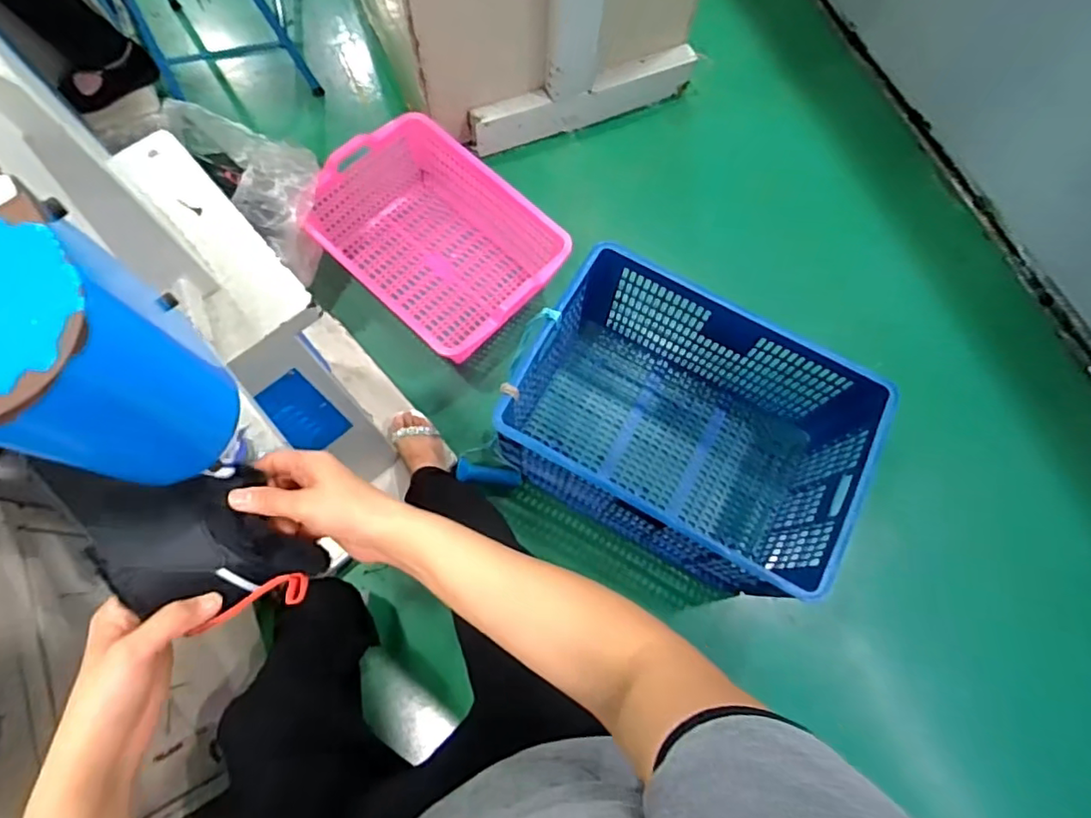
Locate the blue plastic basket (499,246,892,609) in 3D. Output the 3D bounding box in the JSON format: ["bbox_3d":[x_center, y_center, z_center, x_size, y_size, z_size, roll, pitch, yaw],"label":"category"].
[{"bbox_3d":[0.256,0.019,1.107,0.572,0.294,0.430,27,74,6],"label":"blue plastic basket"}]

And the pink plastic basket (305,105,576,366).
[{"bbox_3d":[-0.220,-0.359,1.261,0.498,0.154,0.377,37,75,9],"label":"pink plastic basket"}]

